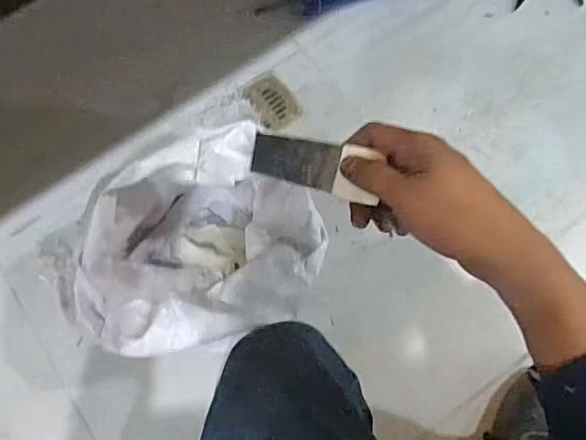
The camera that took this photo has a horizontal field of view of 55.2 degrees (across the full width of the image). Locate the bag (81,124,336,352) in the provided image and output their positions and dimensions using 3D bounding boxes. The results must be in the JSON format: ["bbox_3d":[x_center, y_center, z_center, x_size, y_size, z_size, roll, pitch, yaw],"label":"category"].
[{"bbox_3d":[-0.100,0.036,0.675,0.257,0.256,0.209,-16,73,-3],"label":"bag"}]

